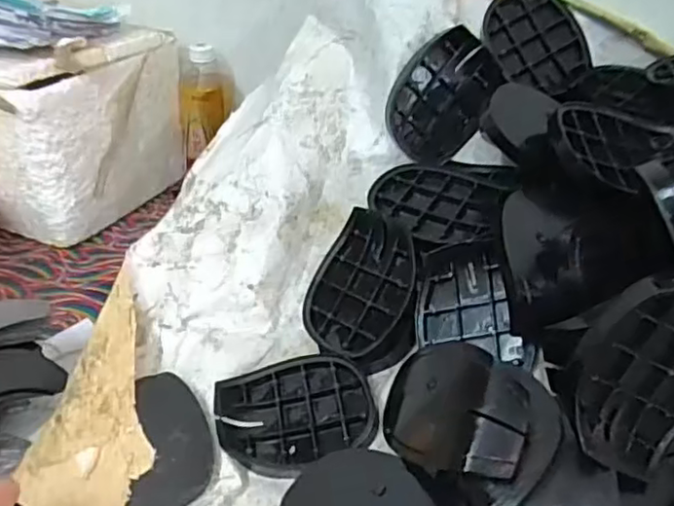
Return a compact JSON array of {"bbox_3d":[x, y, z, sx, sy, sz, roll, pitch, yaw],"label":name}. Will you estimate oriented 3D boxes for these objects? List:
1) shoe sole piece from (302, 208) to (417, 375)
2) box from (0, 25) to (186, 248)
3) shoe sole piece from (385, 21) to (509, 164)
[{"bbox_3d":[0.020,0.030,0.532,0.092,0.023,0.132,-1,66,21],"label":"shoe sole piece"},{"bbox_3d":[-0.358,-0.180,0.784,0.260,0.198,0.243,19,37,24],"label":"box"},{"bbox_3d":[0.104,-0.153,0.626,0.091,0.121,0.014,40,12,-10],"label":"shoe sole piece"}]

